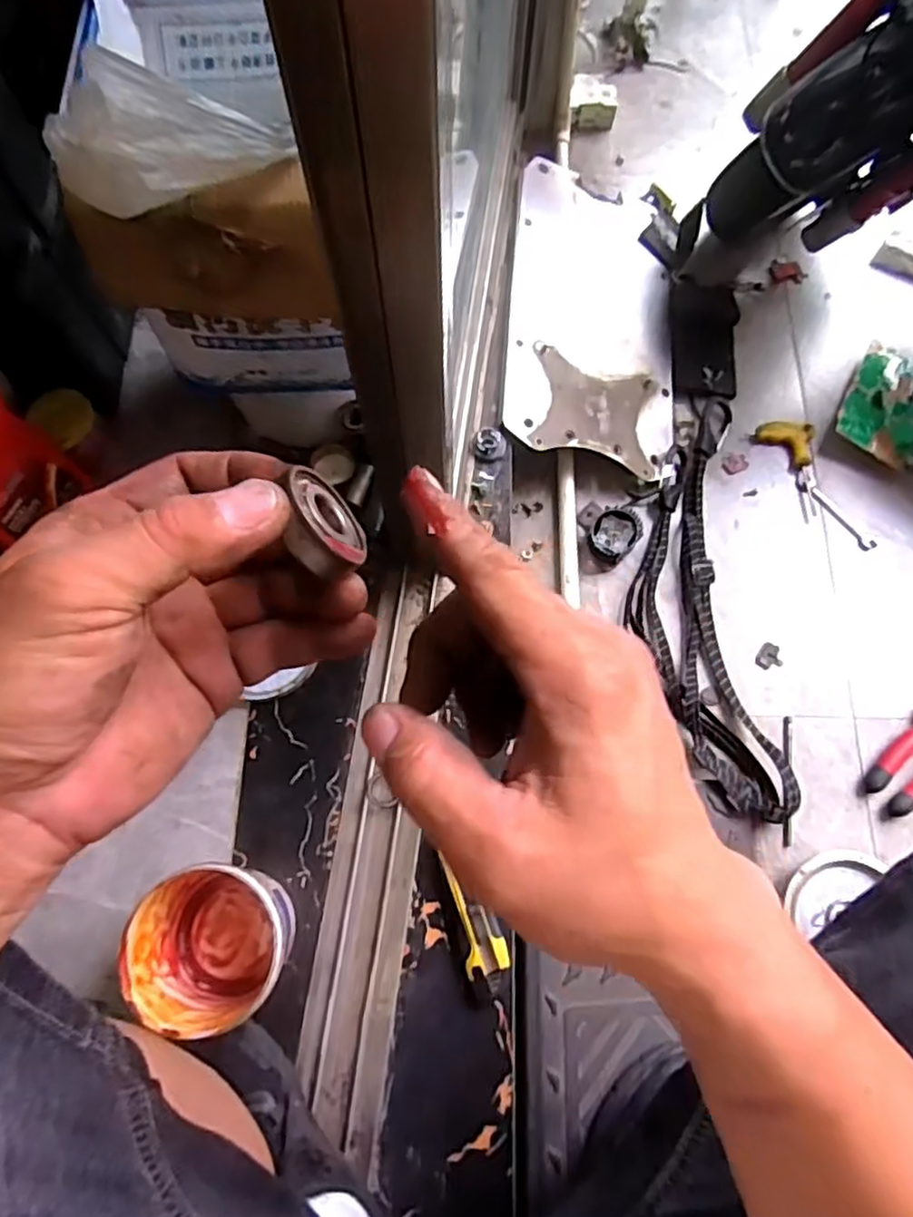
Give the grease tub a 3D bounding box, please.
[{"bbox_3d":[-0.198,0.277,0.569,0.116,0.099,0.119,0,73,0],"label":"grease tub"}]

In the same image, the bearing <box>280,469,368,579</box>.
[{"bbox_3d":[-0.045,-0.030,0.230,0.011,0.036,0.037,-26,74,23],"label":"bearing"}]

